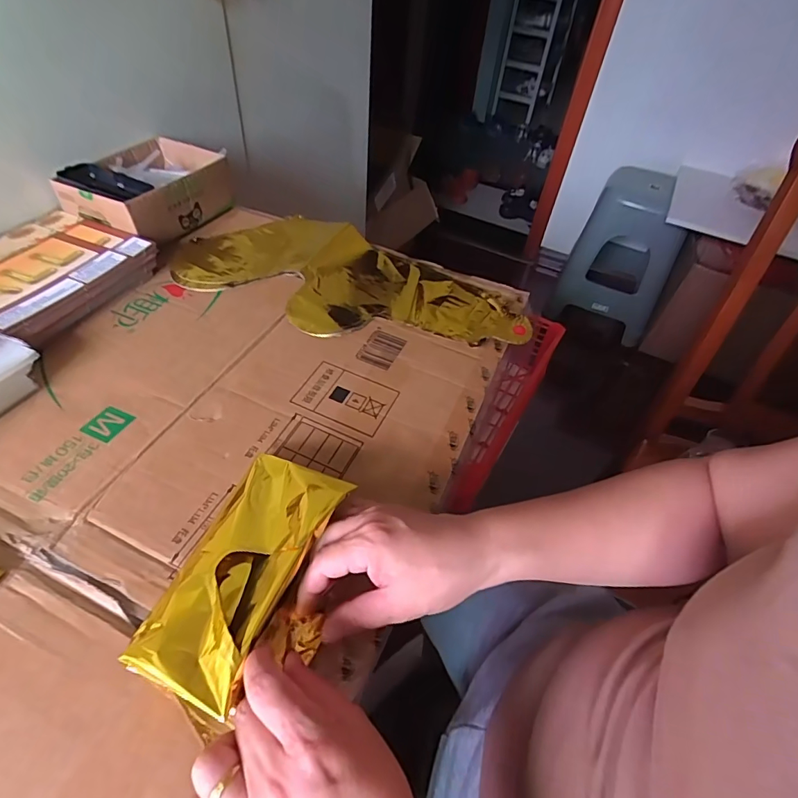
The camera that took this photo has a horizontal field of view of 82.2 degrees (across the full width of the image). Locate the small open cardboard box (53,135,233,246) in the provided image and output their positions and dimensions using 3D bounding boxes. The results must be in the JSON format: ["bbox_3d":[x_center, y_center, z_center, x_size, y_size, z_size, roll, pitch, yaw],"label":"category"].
[{"bbox_3d":[-0.331,-0.279,0.617,0.136,0.066,0.188,24,50,15],"label":"small open cardboard box"}]

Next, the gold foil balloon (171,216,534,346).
[{"bbox_3d":[-0.054,-0.142,0.563,0.413,0.013,0.202,23,50,14],"label":"gold foil balloon"}]

